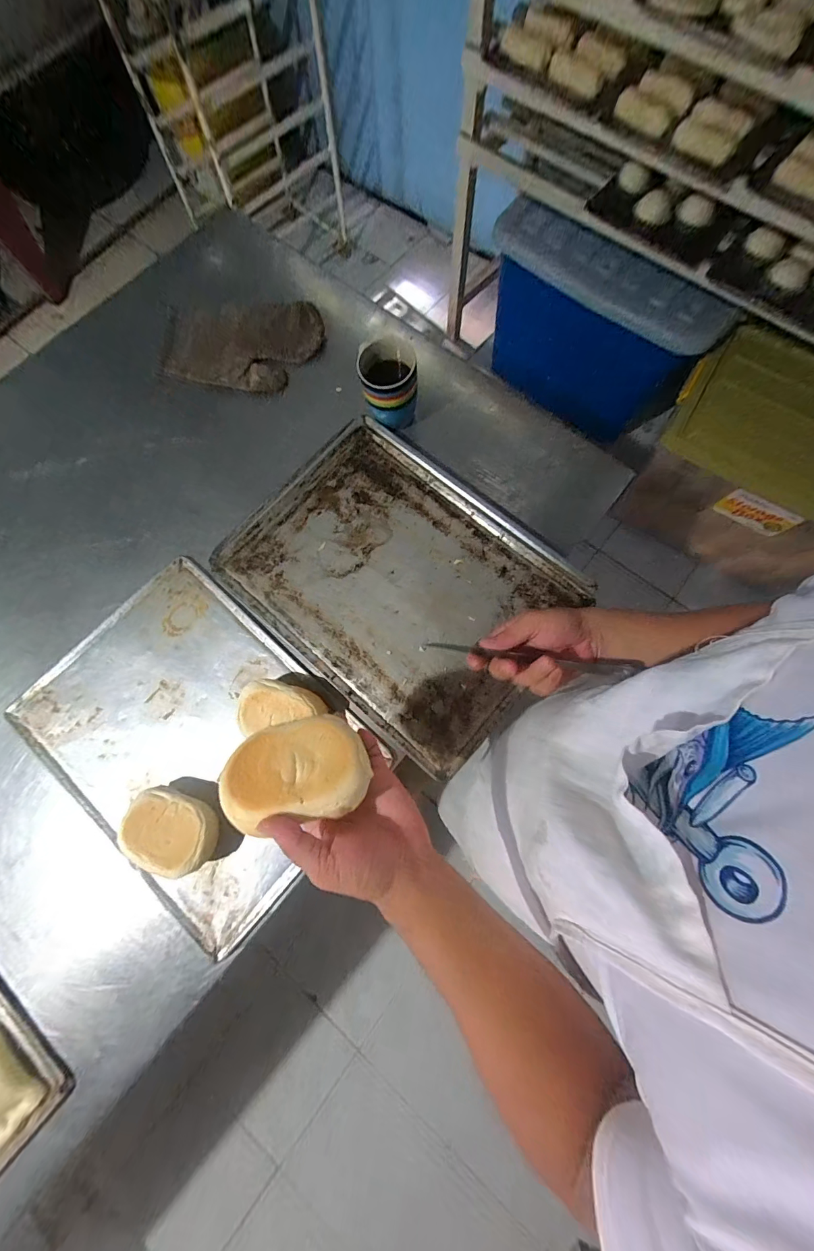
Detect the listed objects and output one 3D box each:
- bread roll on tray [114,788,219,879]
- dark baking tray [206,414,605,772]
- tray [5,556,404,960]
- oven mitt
[{"bbox_3d":[-0.292,0.260,0.503,0.115,0.058,0.080,18,78,6],"label":"bread roll on tray"},{"bbox_3d":[-0.019,-0.070,0.588,0.456,0.048,0.342,40,79,9],"label":"dark baking tray"},{"bbox_3d":[-0.288,0.145,0.551,0.443,0.026,0.324,39,79,9],"label":"tray"},{"bbox_3d":[-0.283,-0.494,0.699,0.265,0.037,0.170,9,76,2],"label":"oven mitt"}]

